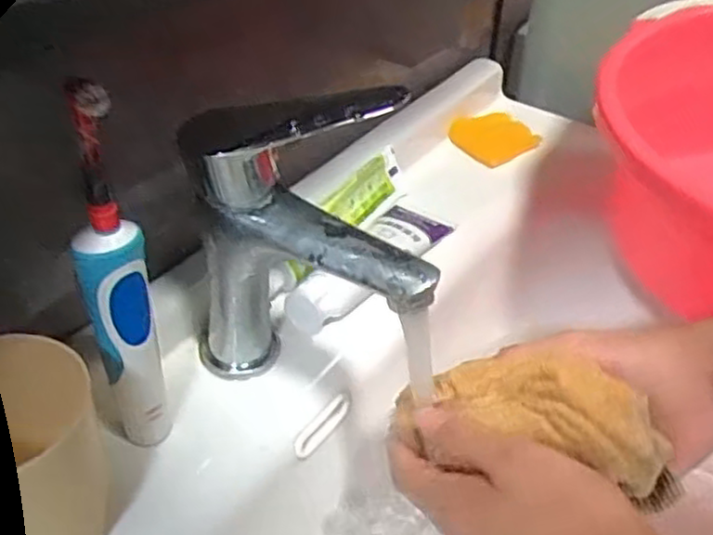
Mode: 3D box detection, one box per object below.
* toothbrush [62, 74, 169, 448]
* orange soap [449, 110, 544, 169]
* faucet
[{"bbox_3d":[-0.111,0.011,0.338,0.029,0.214,0.028,-18,44,-22],"label":"toothbrush"},{"bbox_3d":[0.127,-0.120,0.674,0.074,0.024,0.054,-19,44,-23],"label":"orange soap"},{"bbox_3d":[-0.018,-0.008,0.398,0.136,0.179,0.067,19,43,20],"label":"faucet"}]

